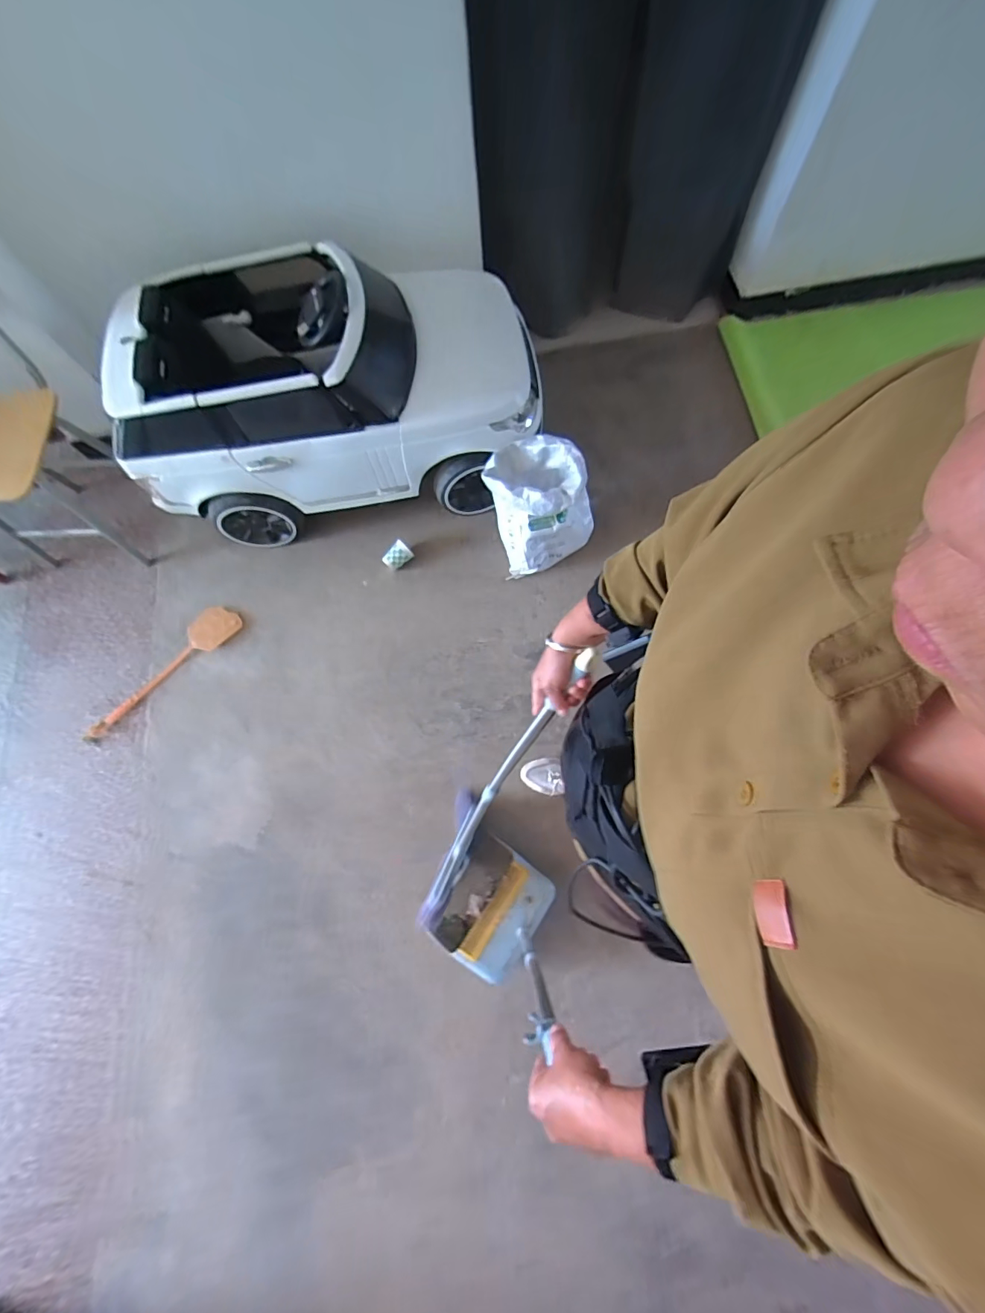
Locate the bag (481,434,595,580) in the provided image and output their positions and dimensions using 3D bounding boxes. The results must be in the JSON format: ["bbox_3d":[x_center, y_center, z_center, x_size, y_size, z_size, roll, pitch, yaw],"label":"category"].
[{"bbox_3d":[0.156,-0.443,1.386,0.309,0.316,0.258,-20,73,-4],"label":"bag"}]

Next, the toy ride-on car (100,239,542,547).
[{"bbox_3d":[-0.424,-0.739,1.324,1.048,0.450,0.592,-4,73,1],"label":"toy ride-on car"}]

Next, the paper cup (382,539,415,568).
[{"bbox_3d":[-0.303,-0.321,1.495,0.093,0.061,0.064,-42,76,-10],"label":"paper cup"}]

